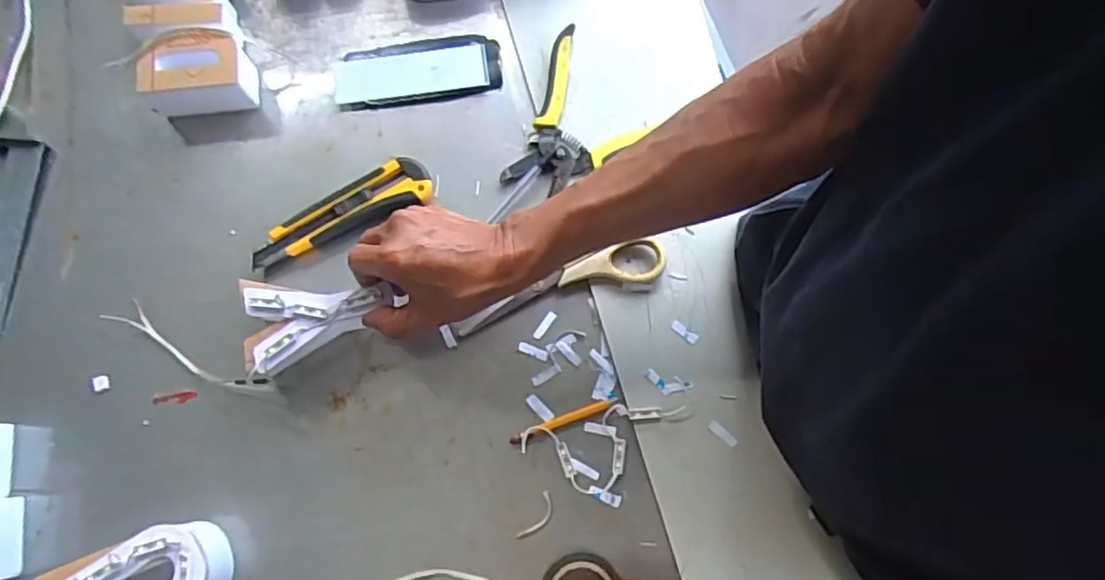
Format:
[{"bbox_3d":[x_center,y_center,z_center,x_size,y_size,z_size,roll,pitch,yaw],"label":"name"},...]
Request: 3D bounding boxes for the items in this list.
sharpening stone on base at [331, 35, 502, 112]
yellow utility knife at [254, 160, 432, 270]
[{"bbox_3d":[-0.121,-0.197,0.603,0.146,0.013,0.059,-10,76,-3],"label":"sharpening stone on base"},{"bbox_3d":[-0.178,-0.067,0.566,0.155,0.021,0.041,-25,77,-6],"label":"yellow utility knife"}]

